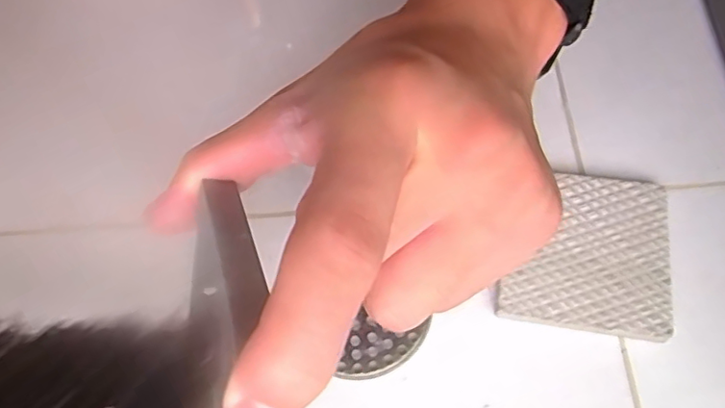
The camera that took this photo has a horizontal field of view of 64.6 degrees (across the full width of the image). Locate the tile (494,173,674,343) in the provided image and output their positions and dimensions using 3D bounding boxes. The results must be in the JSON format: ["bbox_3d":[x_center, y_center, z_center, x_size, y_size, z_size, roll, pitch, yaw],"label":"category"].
[{"bbox_3d":[0.112,0.024,0.292,0.079,0.014,0.081,7,66,7],"label":"tile"}]

